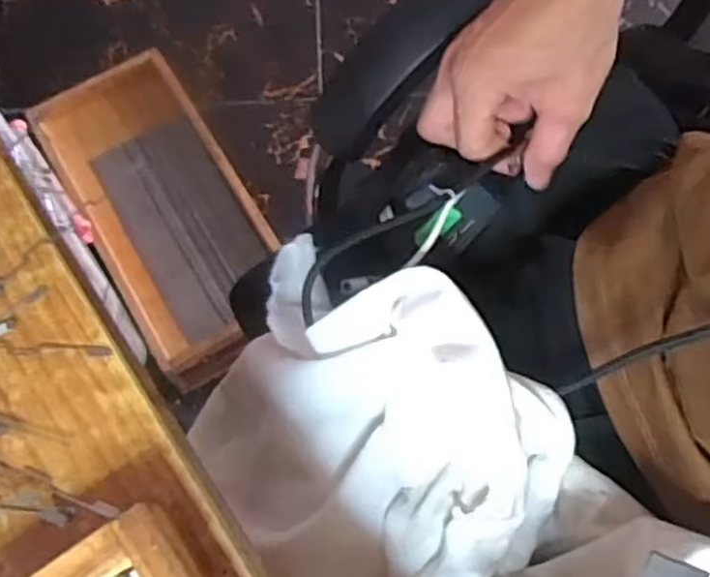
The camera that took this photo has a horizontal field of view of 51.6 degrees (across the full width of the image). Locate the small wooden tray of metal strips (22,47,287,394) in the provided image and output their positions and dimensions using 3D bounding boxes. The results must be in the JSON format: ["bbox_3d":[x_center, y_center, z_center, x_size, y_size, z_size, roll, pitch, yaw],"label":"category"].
[{"bbox_3d":[-0.251,-0.114,0.975,0.207,0.046,0.432,-28,73,-8],"label":"small wooden tray of metal strips"}]

